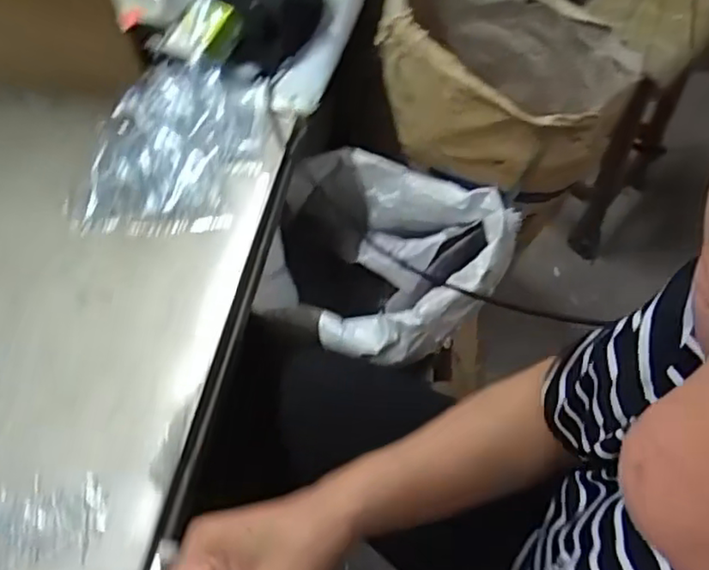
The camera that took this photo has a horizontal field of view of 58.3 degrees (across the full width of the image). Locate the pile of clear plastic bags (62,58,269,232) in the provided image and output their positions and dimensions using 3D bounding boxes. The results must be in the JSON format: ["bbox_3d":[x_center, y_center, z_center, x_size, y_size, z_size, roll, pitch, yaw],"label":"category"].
[{"bbox_3d":[-0.179,-0.143,0.631,0.169,0.035,0.228,0,52,0],"label":"pile of clear plastic bags"}]

